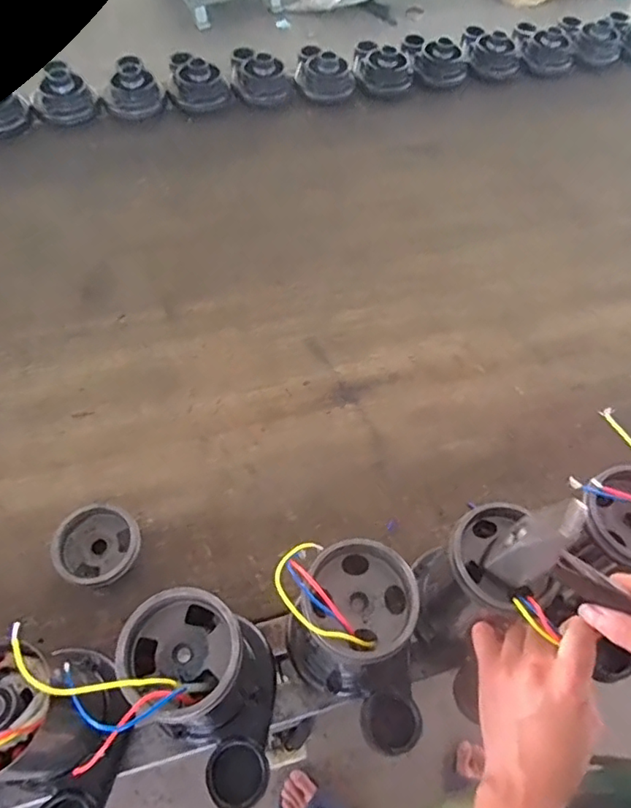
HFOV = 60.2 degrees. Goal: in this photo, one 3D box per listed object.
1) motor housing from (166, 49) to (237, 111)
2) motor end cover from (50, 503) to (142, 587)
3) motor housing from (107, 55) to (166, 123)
[{"bbox_3d":[-0.232,-0.653,1.093,0.131,0.067,0.135,-6,61,-7],"label":"motor housing"},{"bbox_3d":[-0.243,0.157,0.609,0.087,0.032,0.087,-38,69,-22],"label":"motor end cover"},{"bbox_3d":[-0.351,-0.606,1.067,0.101,0.081,0.097,17,60,6],"label":"motor housing"}]

